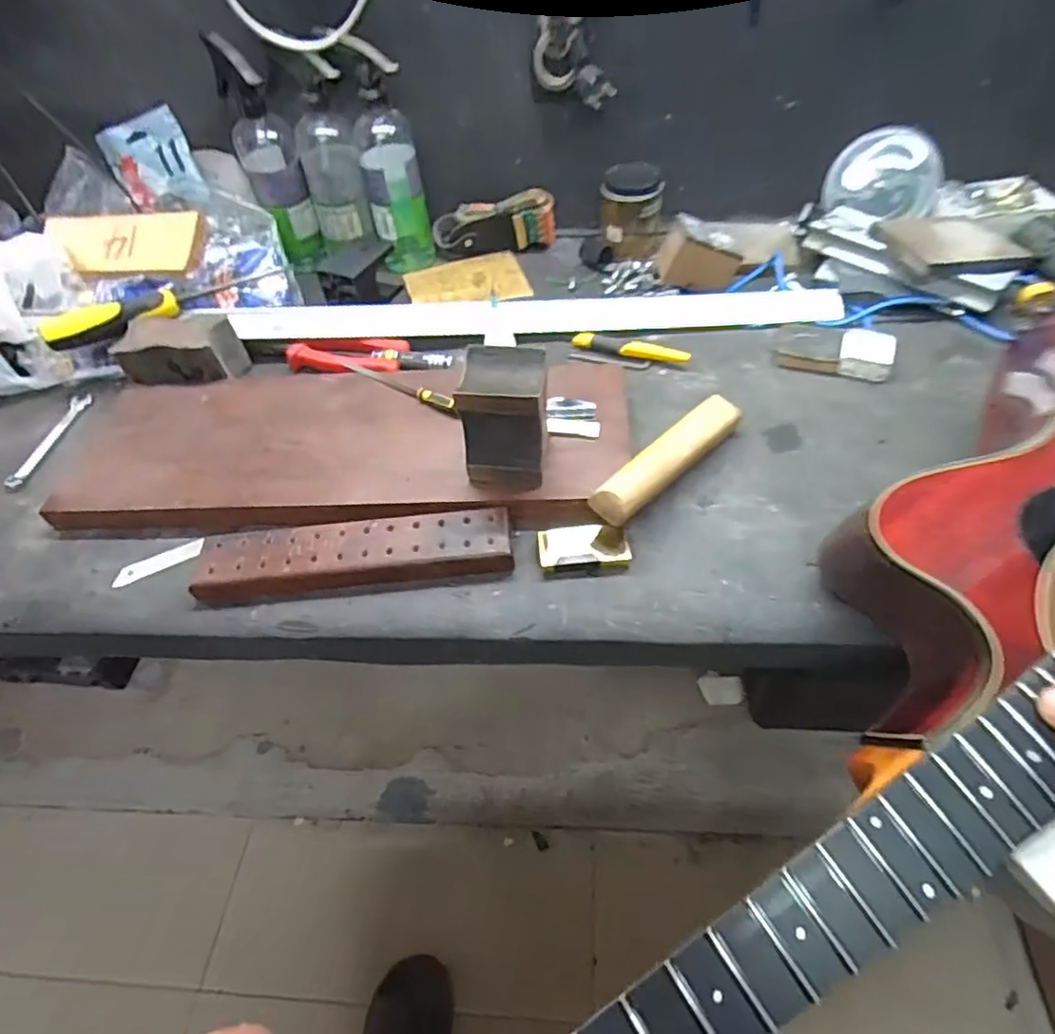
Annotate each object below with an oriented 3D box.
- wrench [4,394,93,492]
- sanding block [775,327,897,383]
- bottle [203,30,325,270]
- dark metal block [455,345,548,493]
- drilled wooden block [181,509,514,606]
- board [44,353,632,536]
[{"bbox_3d":[-0.484,-0.079,0.623,0.024,0.012,0.136,3,51,8],"label":"wrench"},{"bbox_3d":[0.300,-0.162,0.603,0.105,0.017,0.055,13,53,15],"label":"sanding block"},{"bbox_3d":[-0.303,-0.420,0.726,0.069,0.227,0.100,-21,52,-12],"label":"bottle"},{"bbox_3d":[-0.018,-0.079,0.486,0.067,0.083,0.068,-2,51,4],"label":"dark metal block"},{"bbox_3d":[-0.137,0.030,0.490,0.247,0.018,0.057,-6,51,0],"label":"drilled wooden block"},{"bbox_3d":[-0.176,-0.091,0.572,0.523,0.024,0.223,1,51,6],"label":"board"}]

